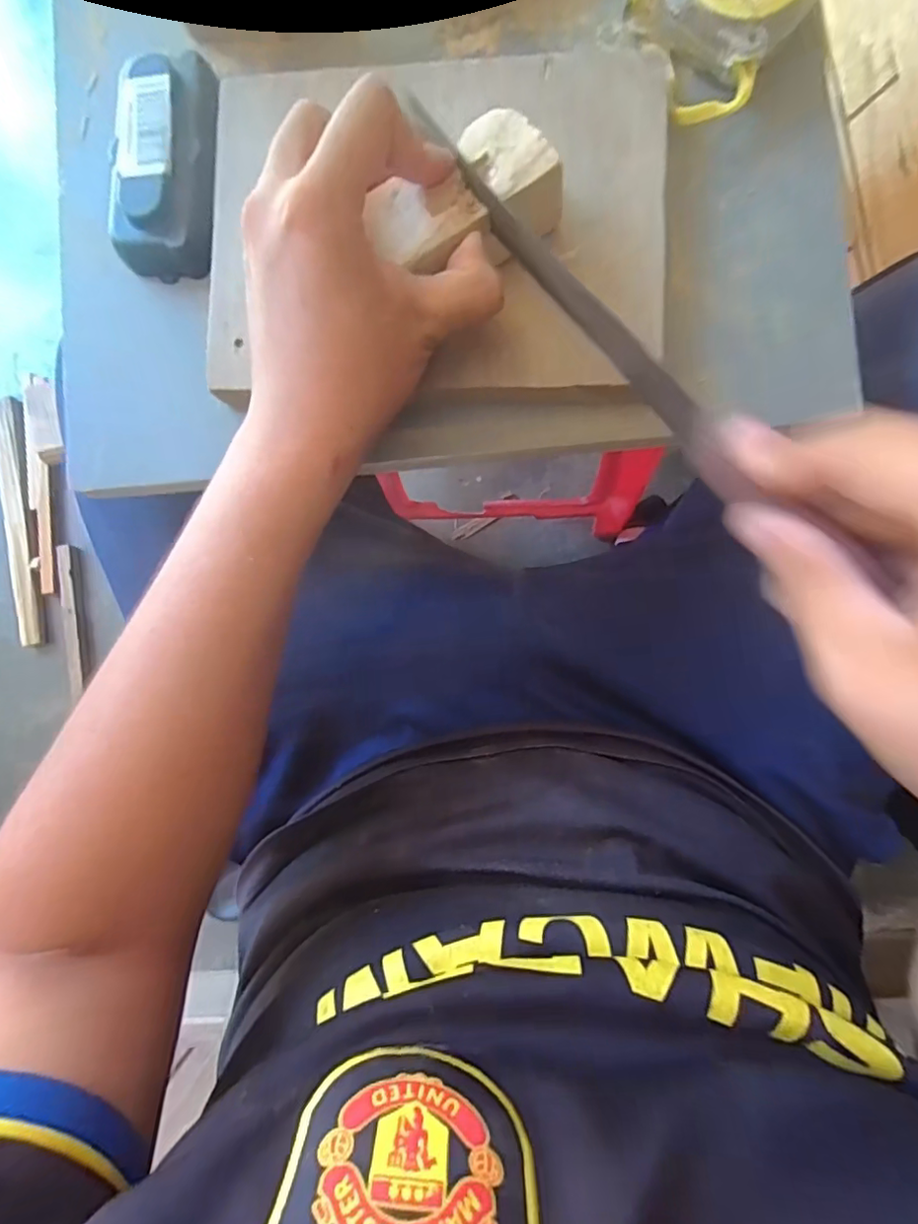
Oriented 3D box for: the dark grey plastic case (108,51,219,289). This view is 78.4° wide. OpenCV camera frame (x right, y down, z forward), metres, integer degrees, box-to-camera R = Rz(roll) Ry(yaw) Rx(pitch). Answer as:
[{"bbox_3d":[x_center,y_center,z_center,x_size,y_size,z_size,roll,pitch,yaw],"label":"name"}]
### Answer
[{"bbox_3d":[-0.147,-0.227,0.285,0.048,0.020,0.103,5,89,5],"label":"dark grey plastic case"}]

